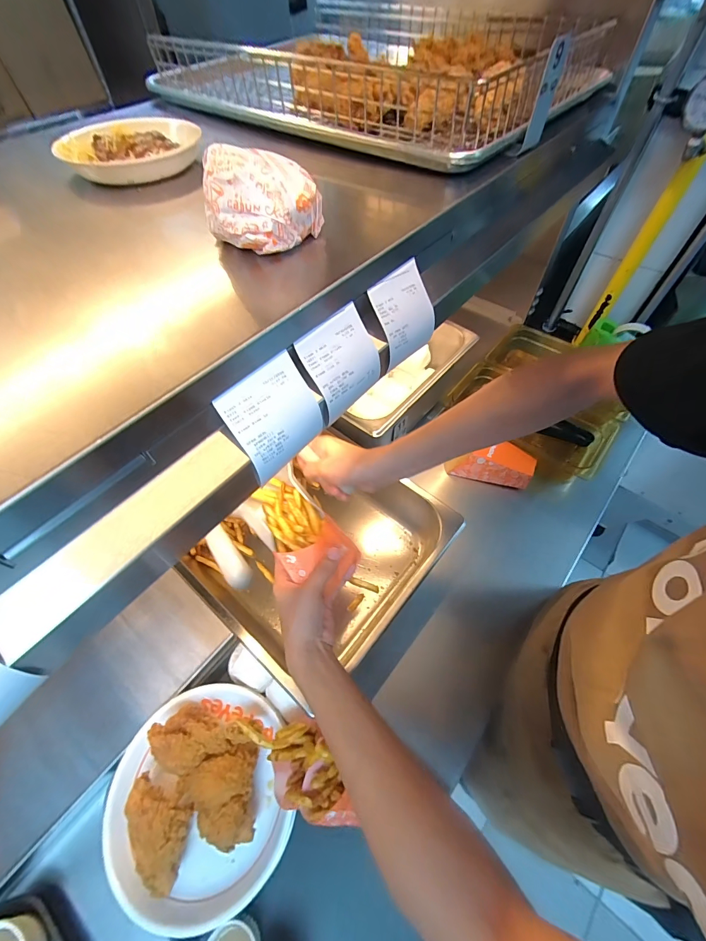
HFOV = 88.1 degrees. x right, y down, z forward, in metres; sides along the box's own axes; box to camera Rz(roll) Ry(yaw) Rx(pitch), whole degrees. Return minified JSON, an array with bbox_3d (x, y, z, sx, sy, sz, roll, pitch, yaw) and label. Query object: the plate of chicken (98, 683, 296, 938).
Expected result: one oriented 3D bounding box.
[{"bbox_3d":[-0.194,0.385,0.429,0.214,0.059,0.215,0,57,1],"label":"plate of chicken"}]

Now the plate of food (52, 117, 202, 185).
[{"bbox_3d":[-0.274,-0.399,0.455,0.164,0.037,0.134,-17,58,-10],"label":"plate of food"}]

